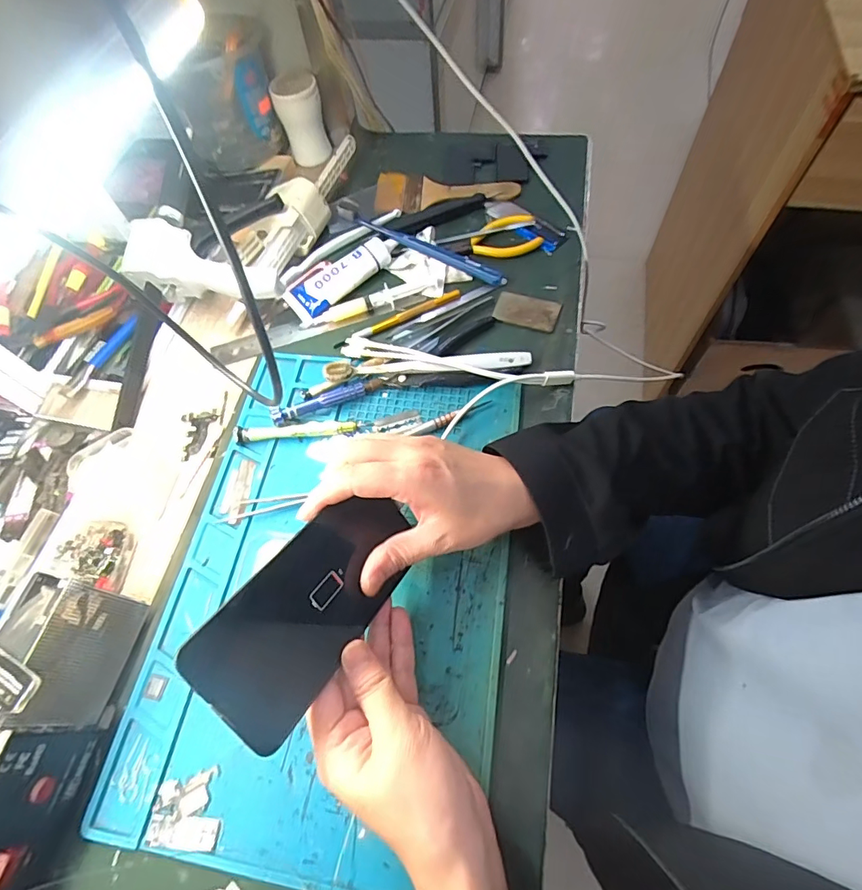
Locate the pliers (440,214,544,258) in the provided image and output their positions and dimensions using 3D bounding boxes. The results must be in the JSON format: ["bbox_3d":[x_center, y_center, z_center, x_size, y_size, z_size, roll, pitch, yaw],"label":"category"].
[{"bbox_3d":[0.066,-0.216,0.506,0.099,0.014,0.047,-13,63,-3],"label":"pliers"}]

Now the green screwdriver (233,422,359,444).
[{"bbox_3d":[-0.118,-0.011,0.417,0.104,0.014,0.013,-4,63,1],"label":"green screwdriver"}]

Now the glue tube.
[{"bbox_3d":[-0.094,-0.180,0.493,0.121,0.025,0.052,-36,66,-14],"label":"glue tube"}]

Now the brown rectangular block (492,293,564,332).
[{"bbox_3d":[0.094,-0.132,0.466,0.059,0.005,0.037,15,65,11],"label":"brown rectangular block"}]

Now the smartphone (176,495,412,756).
[{"bbox_3d":[-0.064,0.090,0.281,0.072,0.013,0.147,55,45,-13],"label":"smartphone"}]

